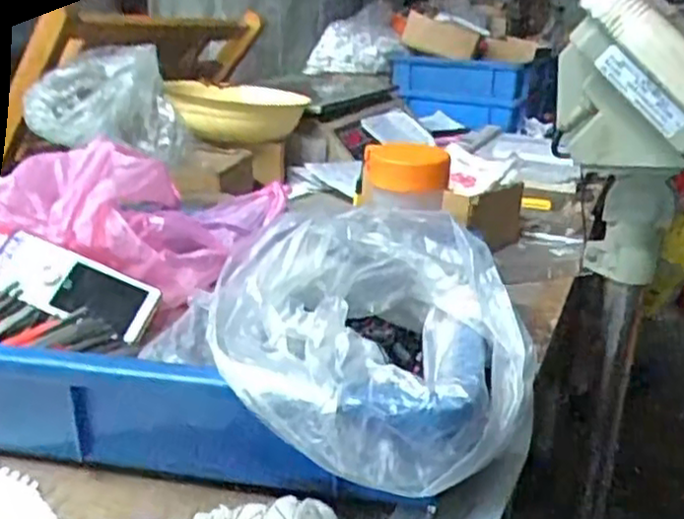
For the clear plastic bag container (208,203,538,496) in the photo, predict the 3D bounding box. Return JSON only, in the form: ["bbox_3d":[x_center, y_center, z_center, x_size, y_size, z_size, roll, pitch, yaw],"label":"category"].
[{"bbox_3d":[0.013,0.040,0.422,0.168,0.101,0.167,-1,21,-8],"label":"clear plastic bag container"}]

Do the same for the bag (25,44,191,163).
[{"bbox_3d":[-0.258,-0.171,0.808,0.166,0.101,0.114,-3,21,-13],"label":"bag"}]

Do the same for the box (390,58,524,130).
[{"bbox_3d":[0.231,-0.334,1.486,0.268,0.127,0.074,6,21,11],"label":"box"}]

